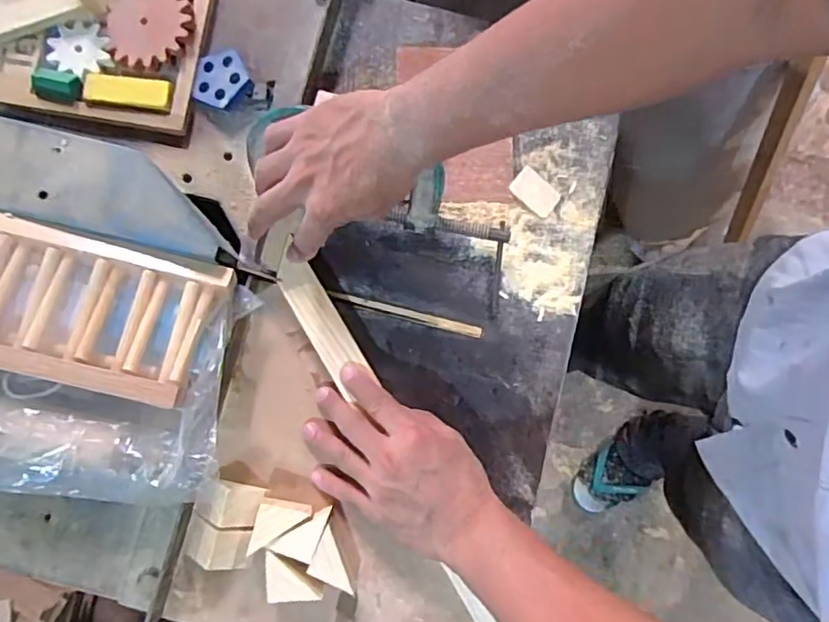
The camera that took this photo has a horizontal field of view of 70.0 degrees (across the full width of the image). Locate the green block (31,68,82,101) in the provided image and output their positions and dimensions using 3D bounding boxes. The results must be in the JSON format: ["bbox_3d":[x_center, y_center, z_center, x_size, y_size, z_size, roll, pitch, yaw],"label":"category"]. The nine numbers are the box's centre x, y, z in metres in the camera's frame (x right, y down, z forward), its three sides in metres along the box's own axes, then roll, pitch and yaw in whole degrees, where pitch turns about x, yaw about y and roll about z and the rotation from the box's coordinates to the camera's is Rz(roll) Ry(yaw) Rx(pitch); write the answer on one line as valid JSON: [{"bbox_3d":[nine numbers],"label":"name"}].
[{"bbox_3d":[-0.333,-0.210,0.549,0.044,0.015,0.026,7,83,-2],"label":"green block"}]

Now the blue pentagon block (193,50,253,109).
[{"bbox_3d":[-0.185,-0.219,0.558,0.052,0.011,0.058,-28,85,-5],"label":"blue pentagon block"}]

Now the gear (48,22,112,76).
[{"bbox_3d":[-0.315,-0.246,0.557,0.055,0.006,0.049,14,83,-1],"label":"gear"}]

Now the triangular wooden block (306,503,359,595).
[{"bbox_3d":[-0.061,0.201,0.503,0.040,0.025,0.057,20,83,0],"label":"triangular wooden block"}]

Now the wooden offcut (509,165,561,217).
[{"bbox_3d":[0.116,-0.114,0.567,0.045,0.010,0.031,38,83,2],"label":"wooden offcut"}]

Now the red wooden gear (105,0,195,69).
[{"bbox_3d":[-0.251,-0.274,0.560,0.078,0.011,0.090,-11,84,-4],"label":"red wooden gear"}]

